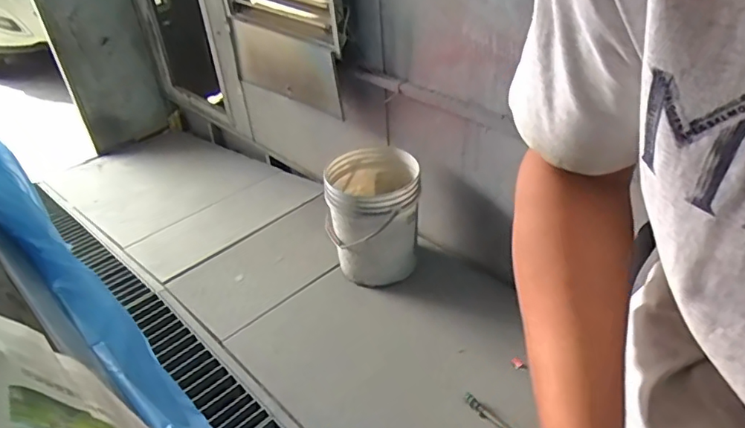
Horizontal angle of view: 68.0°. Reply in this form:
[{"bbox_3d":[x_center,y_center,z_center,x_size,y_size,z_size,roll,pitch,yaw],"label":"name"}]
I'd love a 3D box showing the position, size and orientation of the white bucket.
[{"bbox_3d":[0.003,0.008,1.893,0.299,0.374,0.374,-4,34,0],"label":"white bucket"}]

